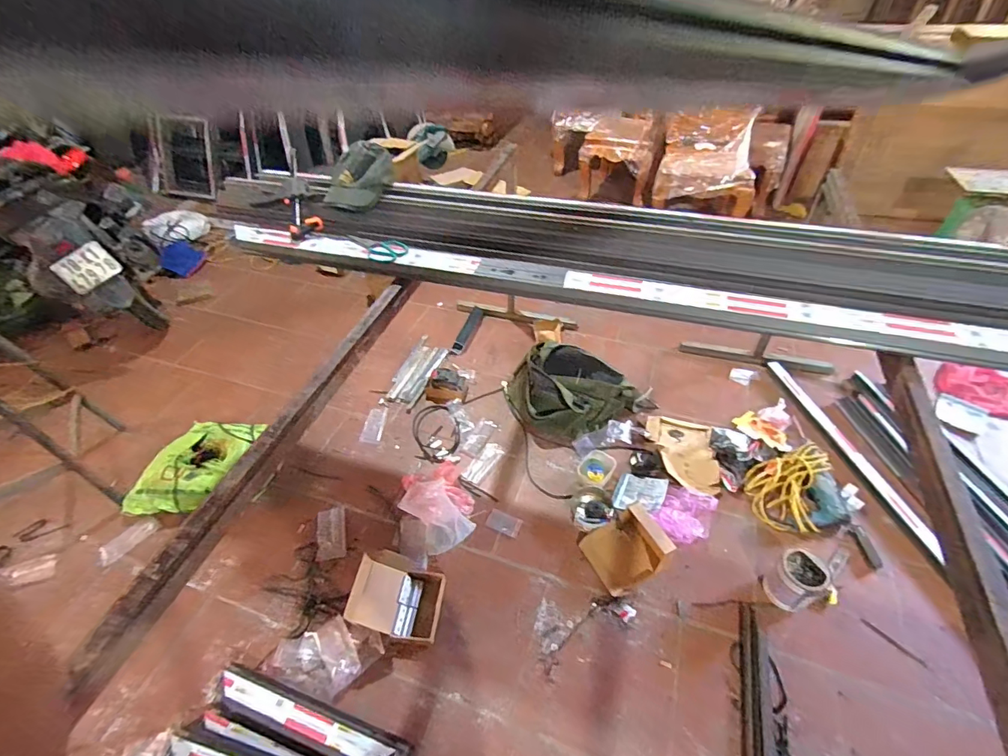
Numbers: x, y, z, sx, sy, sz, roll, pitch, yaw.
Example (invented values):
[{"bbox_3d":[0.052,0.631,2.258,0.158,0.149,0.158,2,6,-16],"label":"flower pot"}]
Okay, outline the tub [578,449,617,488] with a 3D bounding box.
[{"bbox_3d":[0.340,0.342,1.738,0.119,0.033,0.145,24,62,26],"label":"tub"}]

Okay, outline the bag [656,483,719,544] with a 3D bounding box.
[{"bbox_3d":[0.625,0.469,1.618,0.173,0.043,0.230,21,49,22],"label":"bag"}]

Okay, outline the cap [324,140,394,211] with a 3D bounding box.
[{"bbox_3d":[-0.415,-0.572,1.342,0.178,0.125,0.162,-2,44,-1],"label":"cap"}]

